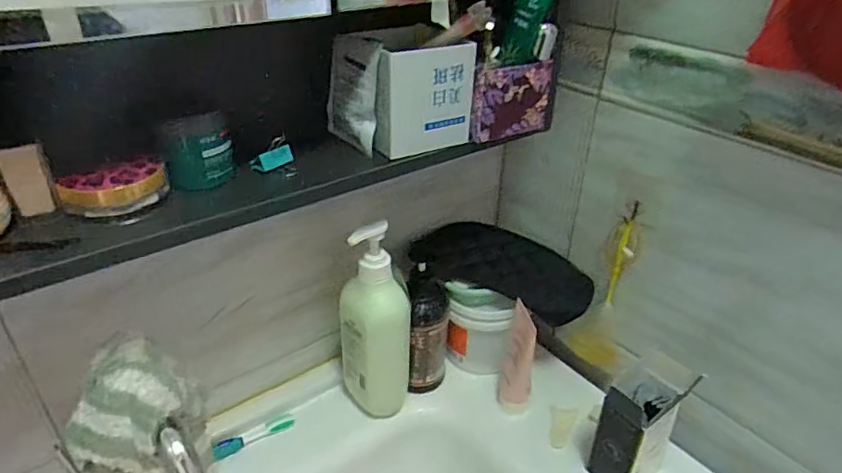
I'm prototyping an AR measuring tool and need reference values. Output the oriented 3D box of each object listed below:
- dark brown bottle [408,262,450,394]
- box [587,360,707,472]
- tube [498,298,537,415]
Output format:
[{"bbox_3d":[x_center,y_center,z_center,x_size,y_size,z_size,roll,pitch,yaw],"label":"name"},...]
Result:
[{"bbox_3d":[0.010,0.115,0.696,0.047,0.179,0.065,5,32,6],"label":"dark brown bottle"},{"bbox_3d":[0.233,0.204,0.597,0.081,0.121,0.061,-24,40,-34],"label":"box"},{"bbox_3d":[0.119,0.152,0.673,0.038,0.140,0.055,7,32,10],"label":"tube"}]

